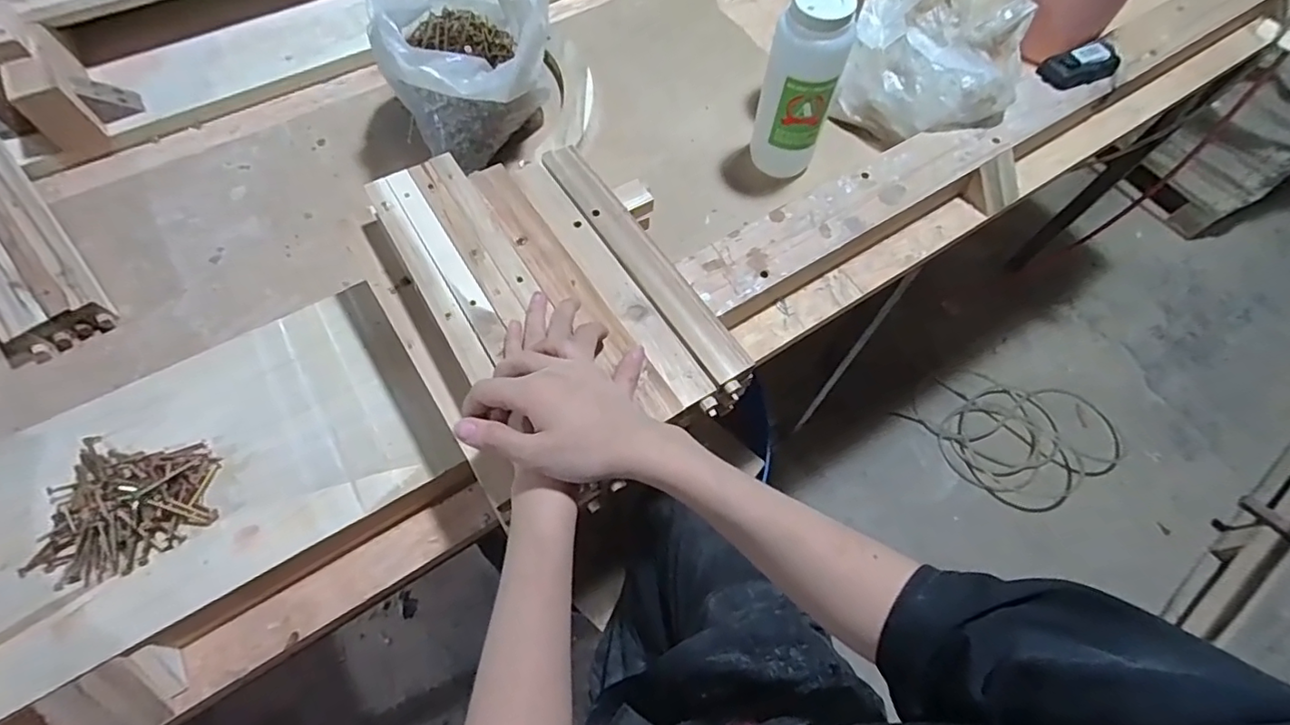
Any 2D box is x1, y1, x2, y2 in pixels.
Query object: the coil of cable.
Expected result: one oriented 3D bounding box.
[{"bbox_3d":[0.962,0.170,1.470,0.456,0.040,0.380,-25,67,-14],"label":"coil of cable"}]

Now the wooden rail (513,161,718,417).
[{"bbox_3d":[-0.037,-0.086,0.543,0.037,0.018,0.328,-29,68,-15],"label":"wooden rail"}]

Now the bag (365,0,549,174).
[{"bbox_3d":[-0.207,-0.377,0.674,0.190,0.229,0.227,-4,64,-4],"label":"bag"}]

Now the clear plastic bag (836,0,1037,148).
[{"bbox_3d":[0.397,-0.426,0.784,0.239,0.085,0.250,6,64,0],"label":"clear plastic bag"}]

